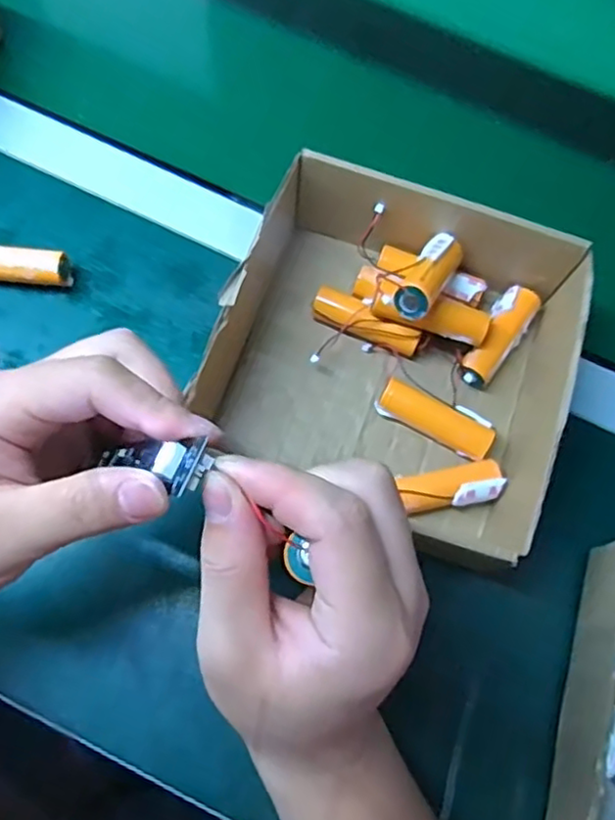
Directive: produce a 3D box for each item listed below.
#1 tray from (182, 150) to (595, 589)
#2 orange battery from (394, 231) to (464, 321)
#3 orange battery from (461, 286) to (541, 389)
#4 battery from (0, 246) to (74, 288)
[{"bbox_3d":[0.053,-0.032,0.388,0.202,0.072,0.212,22,72,3],"label":"tray"},{"bbox_3d":[0.074,-0.081,0.385,0.022,0.021,0.075,30,51,8],"label":"orange battery"},{"bbox_3d":[0.121,-0.045,0.418,0.024,0.020,0.076,34,73,7],"label":"orange battery"},{"bbox_3d":[-0.189,-0.091,0.416,0.070,0.022,0.022,5,72,-2],"label":"battery"}]

